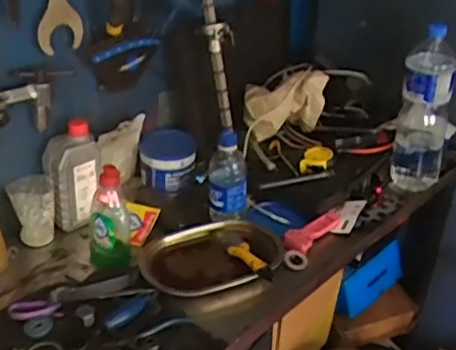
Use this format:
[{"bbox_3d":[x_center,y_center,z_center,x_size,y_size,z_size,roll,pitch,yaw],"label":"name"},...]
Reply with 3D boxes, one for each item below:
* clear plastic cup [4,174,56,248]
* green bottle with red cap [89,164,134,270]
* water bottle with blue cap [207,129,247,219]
[{"bbox_3d":[-0.311,0.060,0.967,0.069,0.095,0.068,-8,32,-16],"label":"clear plastic cup"},{"bbox_3d":[-0.179,0.069,0.916,0.062,0.163,0.041,-3,31,-8],"label":"green bottle with red cap"},{"bbox_3d":[0.001,-0.005,1.016,0.065,0.147,0.053,2,31,1],"label":"water bottle with blue cap"}]

